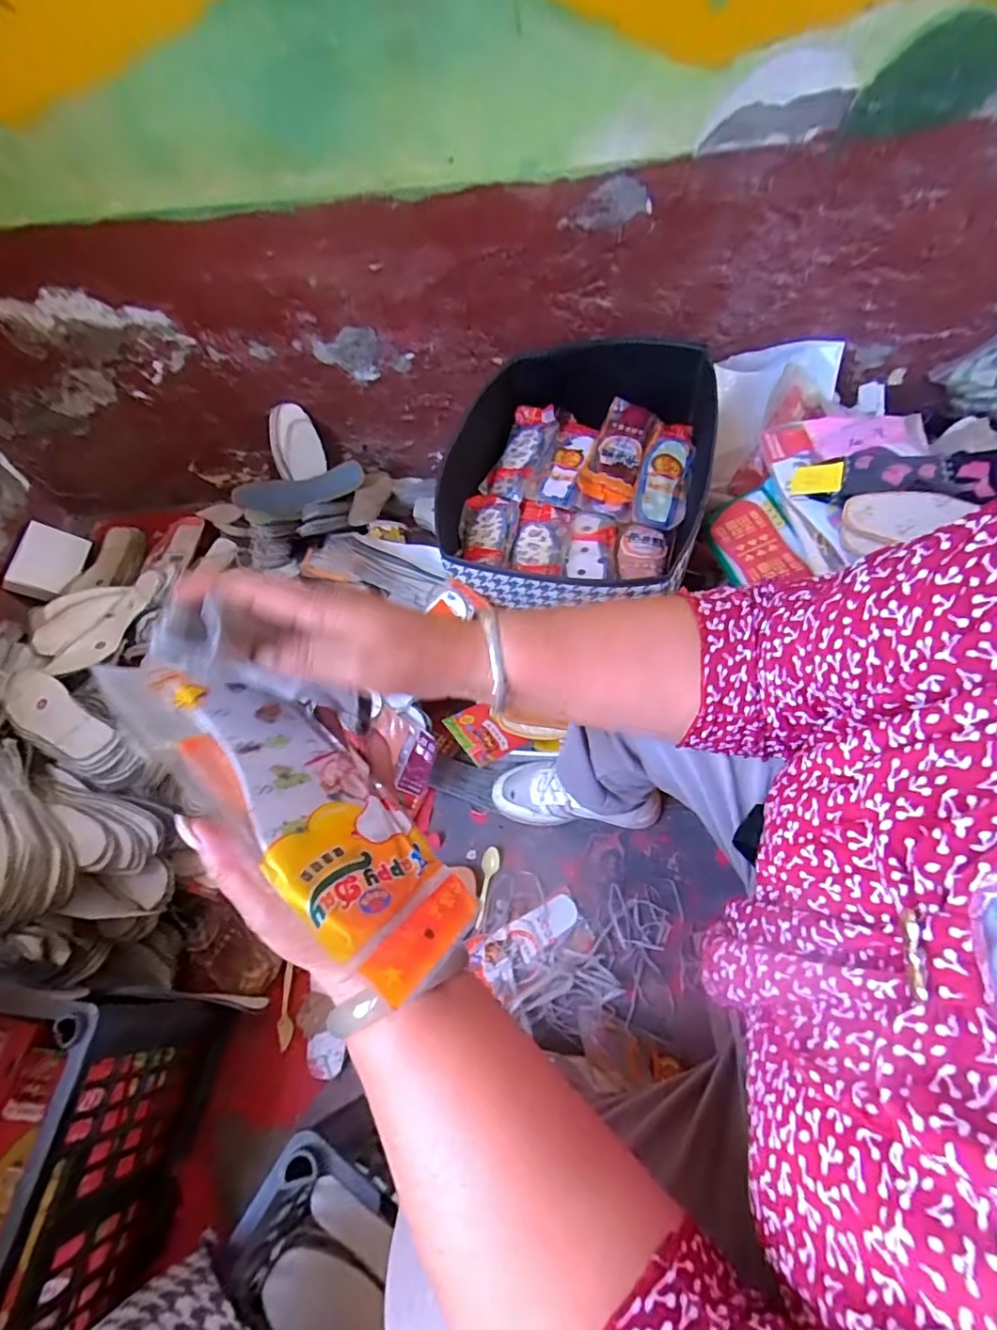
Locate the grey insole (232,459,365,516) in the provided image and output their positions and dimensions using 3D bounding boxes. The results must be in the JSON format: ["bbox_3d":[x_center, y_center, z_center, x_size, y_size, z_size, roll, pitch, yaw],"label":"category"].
[{"bbox_3d":[-0.382,-0.338,1.041,0.243,0.040,0.085,-8,60,-2],"label":"grey insole"}]

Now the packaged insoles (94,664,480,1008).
[{"bbox_3d":[-0.105,0.069,0.283,0.214,0.010,0.082,40,28,14],"label":"packaged insoles"}]

